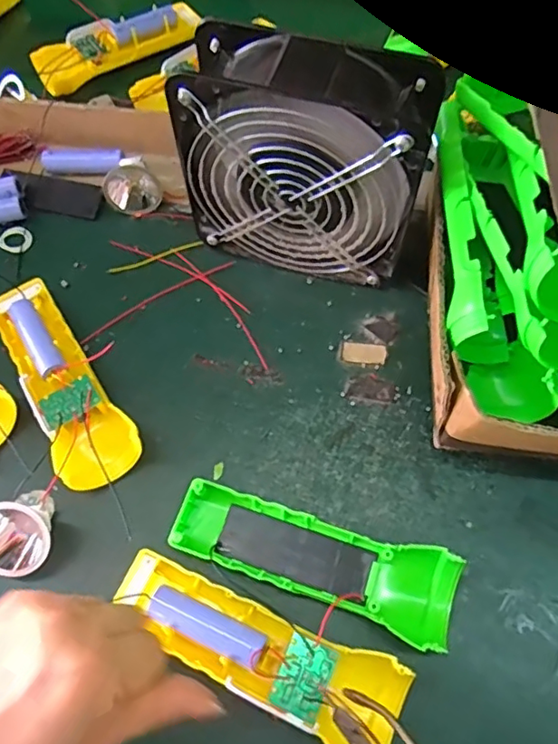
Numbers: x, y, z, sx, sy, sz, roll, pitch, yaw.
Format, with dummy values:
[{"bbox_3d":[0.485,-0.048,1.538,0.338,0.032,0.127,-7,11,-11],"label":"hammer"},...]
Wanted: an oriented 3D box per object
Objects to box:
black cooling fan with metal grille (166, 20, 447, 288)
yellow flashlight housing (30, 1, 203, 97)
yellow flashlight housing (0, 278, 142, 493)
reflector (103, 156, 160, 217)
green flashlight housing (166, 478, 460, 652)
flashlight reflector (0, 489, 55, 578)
[{"bbox_3d":[0.017,-0.131,0.368,0.145,0.148,0.063,12,67,8],"label":"black cooling fan with metal grille"},{"bbox_3d":[-0.152,-0.310,0.531,0.157,0.022,0.049,-33,68,-11],"label":"yellow flashlight housing"},{"bbox_3d":[-0.148,0.004,0.378,0.048,0.034,0.161,-35,68,-12],"label":"yellow flashlight housing"},{"bbox_3d":[-0.116,-0.145,0.440,0.044,0.021,0.043,-34,104,-34],"label":"reflector"},{"bbox_3d":[0.019,0.108,0.325,0.162,0.026,0.047,16,67,10],"label":"green flashlight housing"},{"bbox_3d":[-0.151,0.094,0.333,0.038,0.040,0.047,17,68,10],"label":"flashlight reflector"}]

